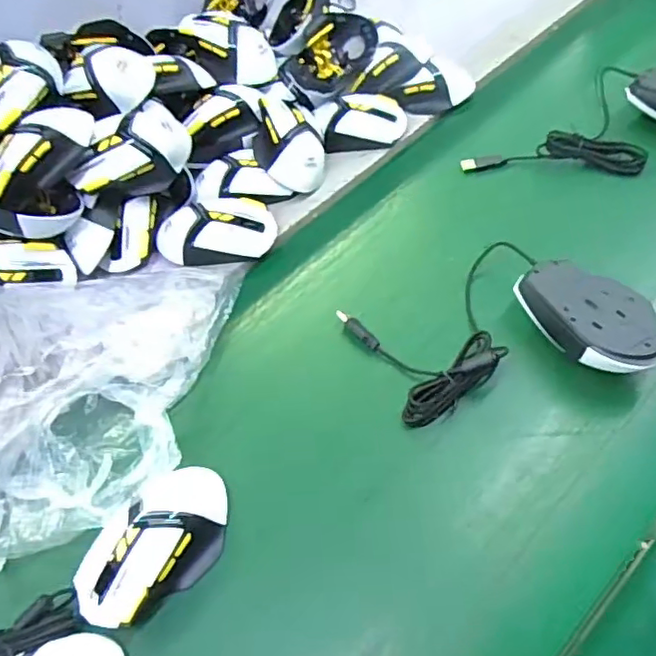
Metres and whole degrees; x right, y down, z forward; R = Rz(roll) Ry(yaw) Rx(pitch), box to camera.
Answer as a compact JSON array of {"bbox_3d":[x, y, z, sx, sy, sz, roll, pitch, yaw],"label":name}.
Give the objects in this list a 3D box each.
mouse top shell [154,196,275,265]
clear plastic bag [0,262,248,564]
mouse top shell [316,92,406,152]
[{"bbox_3d":[-0.112,-0.098,0.588,0.118,0.039,0.063,-7,54,3],"label":"mouse top shell"},{"bbox_3d":[-0.247,0.051,0.492,0.306,0.056,0.322,8,62,5],"label":"clear plastic bag"},{"bbox_3d":[0.038,-0.229,0.663,0.097,0.030,0.064,-7,82,-2],"label":"mouse top shell"}]

